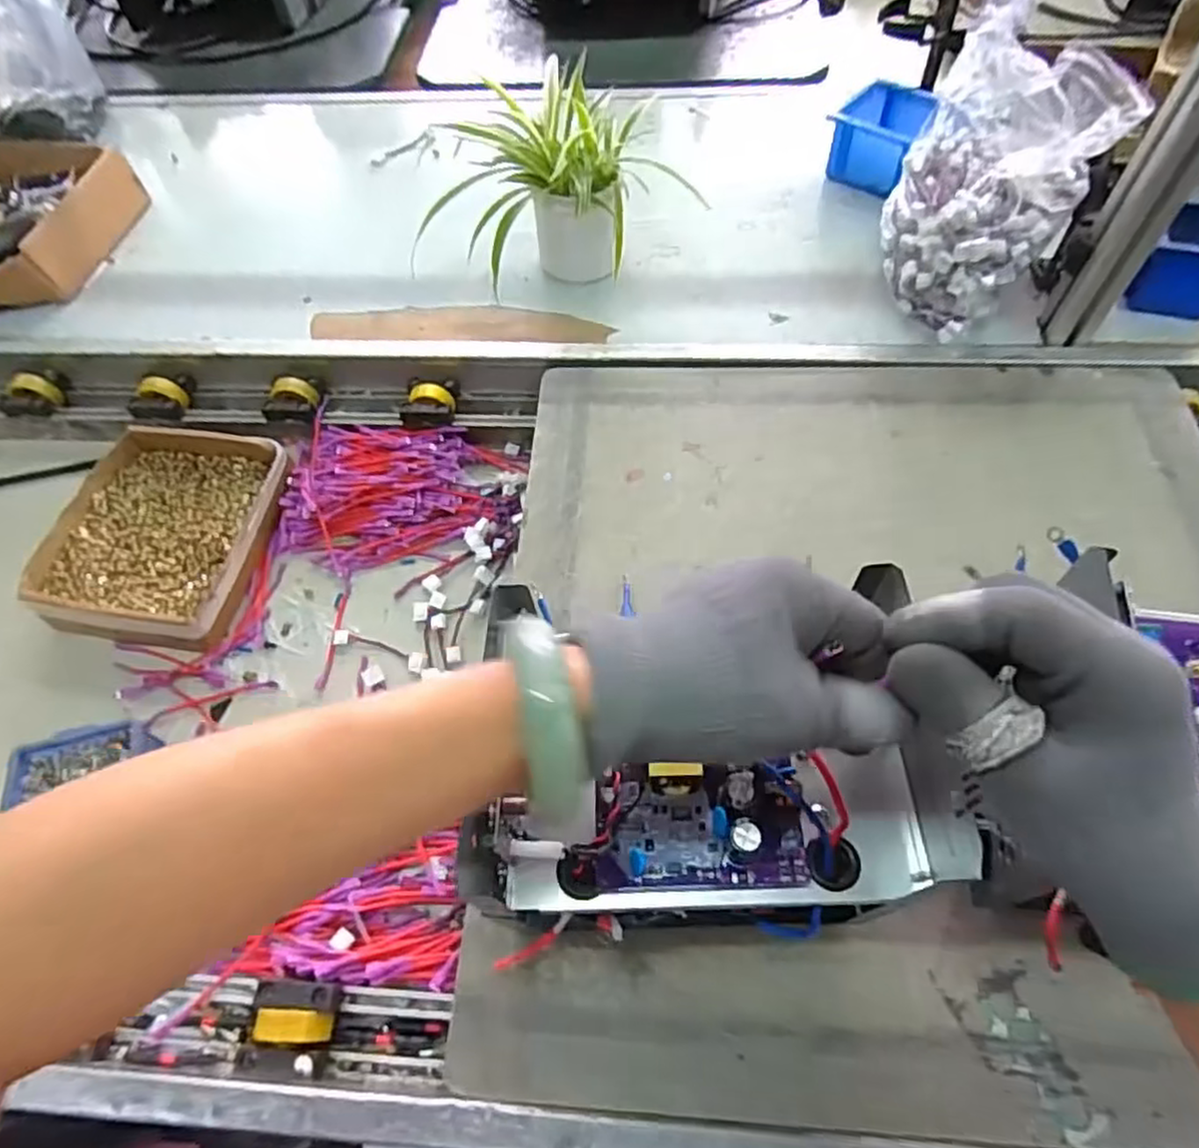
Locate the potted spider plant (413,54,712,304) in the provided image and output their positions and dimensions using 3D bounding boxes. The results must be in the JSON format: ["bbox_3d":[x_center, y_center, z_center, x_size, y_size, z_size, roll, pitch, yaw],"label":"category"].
[{"bbox_3d":[-0.054,-0.385,0.736,0.176,0.150,0.211,40,69,22],"label":"potted spider plant"}]

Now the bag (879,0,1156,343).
[{"bbox_3d":[0.359,-0.351,0.655,0.163,0.211,0.162,18,62,14],"label":"bag"}]

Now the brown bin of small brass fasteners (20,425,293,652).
[{"bbox_3d":[-0.430,-0.042,0.705,0.201,0.044,0.230,10,60,9],"label":"brown bin of small brass fasteners"}]

